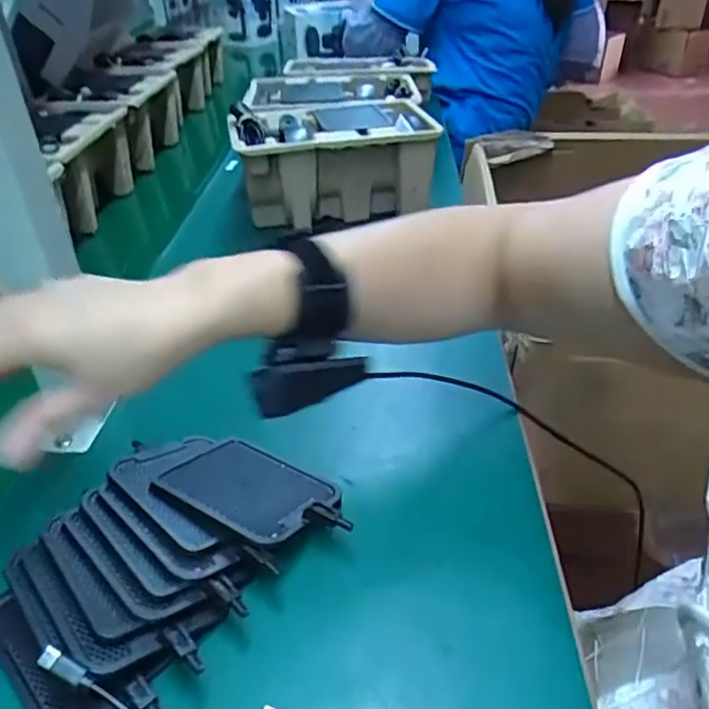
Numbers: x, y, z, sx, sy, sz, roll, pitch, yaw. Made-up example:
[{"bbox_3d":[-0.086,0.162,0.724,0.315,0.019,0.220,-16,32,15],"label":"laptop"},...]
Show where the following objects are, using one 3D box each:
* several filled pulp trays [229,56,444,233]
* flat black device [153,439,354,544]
[{"bbox_3d":[-0.017,-0.293,0.815,0.233,0.111,0.388,1,36,5],"label":"several filled pulp trays"},{"bbox_3d":[-0.056,0.082,0.375,0.113,0.012,0.077,19,21,25],"label":"flat black device"}]

